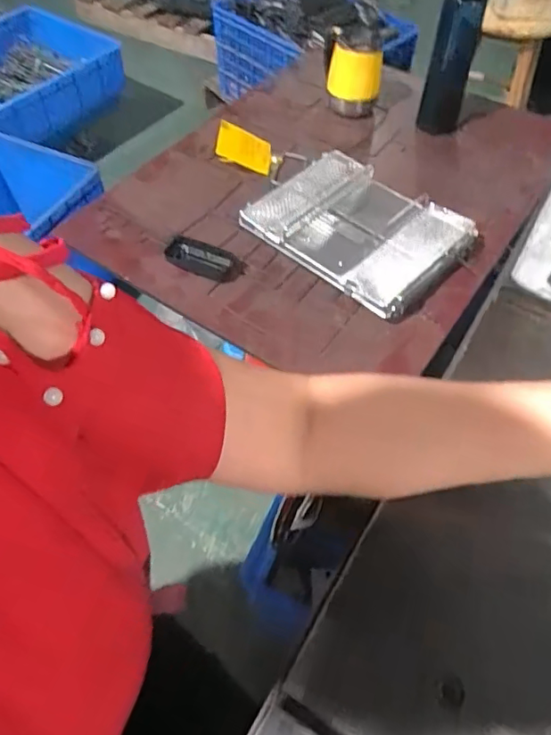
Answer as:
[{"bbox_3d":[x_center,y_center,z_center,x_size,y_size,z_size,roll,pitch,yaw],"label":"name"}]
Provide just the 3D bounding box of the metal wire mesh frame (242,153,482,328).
[{"bbox_3d":[0.132,-0.218,0.854,0.321,0.047,0.232,38,63,24],"label":"metal wire mesh frame"}]

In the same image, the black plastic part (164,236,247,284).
[{"bbox_3d":[-0.114,-0.167,0.846,0.126,0.025,0.052,18,57,12],"label":"black plastic part"}]

